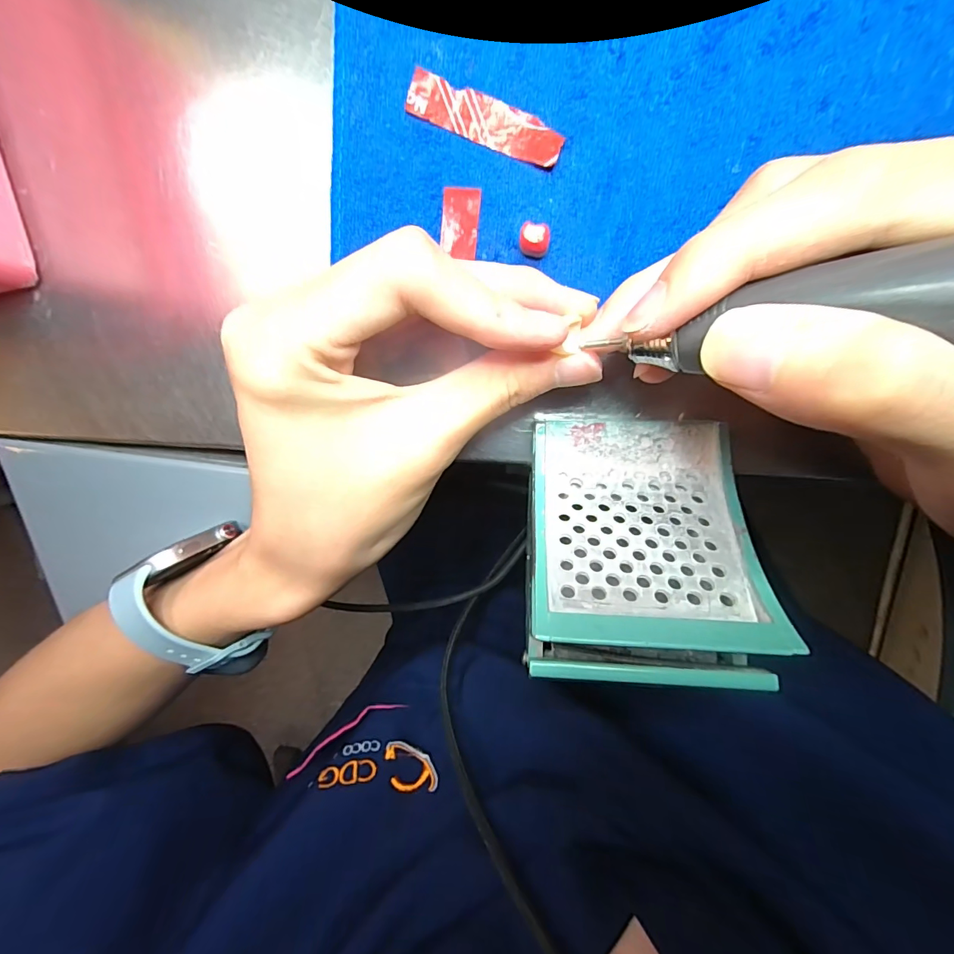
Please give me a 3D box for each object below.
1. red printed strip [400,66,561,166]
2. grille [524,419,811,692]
[{"bbox_3d":[0.003,-0.129,0.156,0.058,0.004,0.015,24,104,1],"label":"red printed strip"},{"bbox_3d":[0.057,0.025,0.159,0.074,0.095,0.035,1,142,7],"label":"grille"}]

